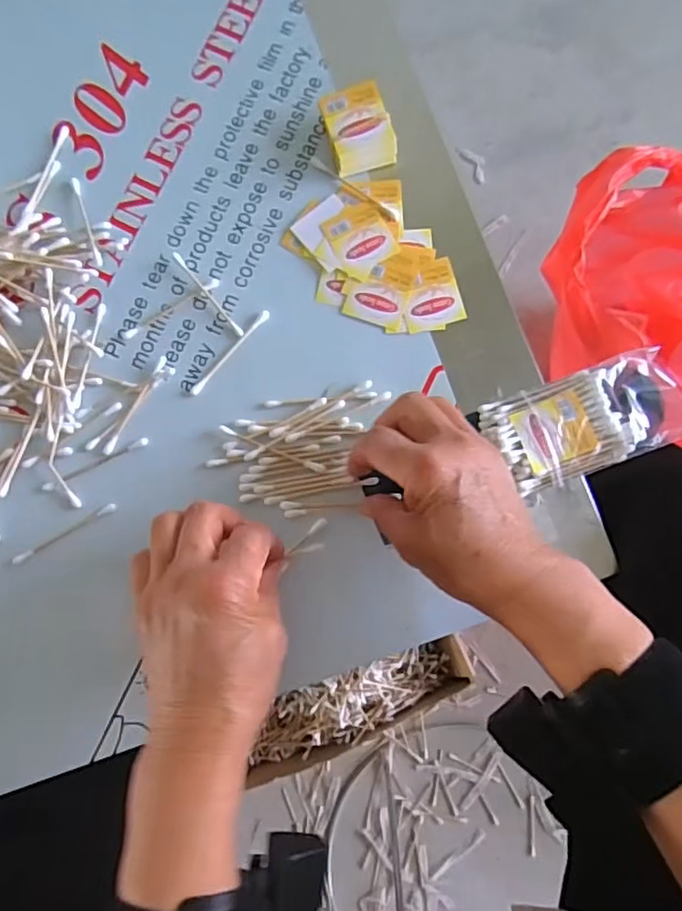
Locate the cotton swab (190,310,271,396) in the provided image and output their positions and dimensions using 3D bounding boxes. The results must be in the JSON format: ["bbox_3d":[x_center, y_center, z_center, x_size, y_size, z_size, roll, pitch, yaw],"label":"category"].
[{"bbox_3d":[-0.074,-0.068,0.399,0.007,0.004,0.073,41,84,6],"label":"cotton swab"}]

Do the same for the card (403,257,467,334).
[{"bbox_3d":[0.059,-0.106,0.398,0.039,0.004,0.043,-15,82,1],"label":"card"}]

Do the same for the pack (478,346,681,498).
[{"bbox_3d":[0.155,-0.023,0.375,0.119,0.013,0.060,-20,81,-2],"label":"pack"}]

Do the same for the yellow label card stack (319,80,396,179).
[{"bbox_3d":[0.012,-0.218,0.406,0.041,0.023,0.051,-19,82,0],"label":"yellow label card stack"}]

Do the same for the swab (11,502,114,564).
[{"bbox_3d":[-0.179,0.051,0.390,0.073,0.004,0.006,-30,82,-4],"label":"swab"}]

